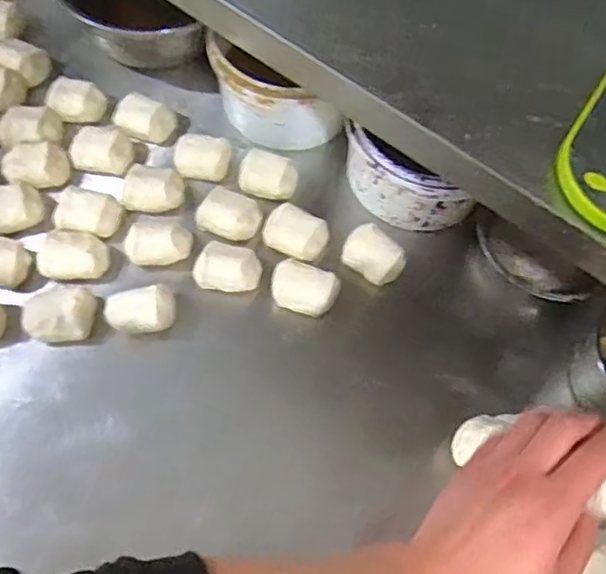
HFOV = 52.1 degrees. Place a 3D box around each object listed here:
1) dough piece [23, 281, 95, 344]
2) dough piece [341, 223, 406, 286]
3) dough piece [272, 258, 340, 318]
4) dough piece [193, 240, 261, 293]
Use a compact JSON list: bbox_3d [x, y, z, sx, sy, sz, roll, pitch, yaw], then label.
[{"bbox_3d":[-0.262,0.032,0.675,0.073,0.038,0.059,-17,67,-11],"label":"dough piece"},{"bbox_3d":[0.080,-0.035,0.724,0.052,0.039,0.073,-35,71,-18],"label":"dough piece"},{"bbox_3d":[0.001,0.004,0.731,0.076,0.038,0.053,16,64,4],"label":"dough piece"},{"bbox_3d":[-0.087,-0.019,0.708,0.072,0.047,0.043,13,64,3],"label":"dough piece"}]

